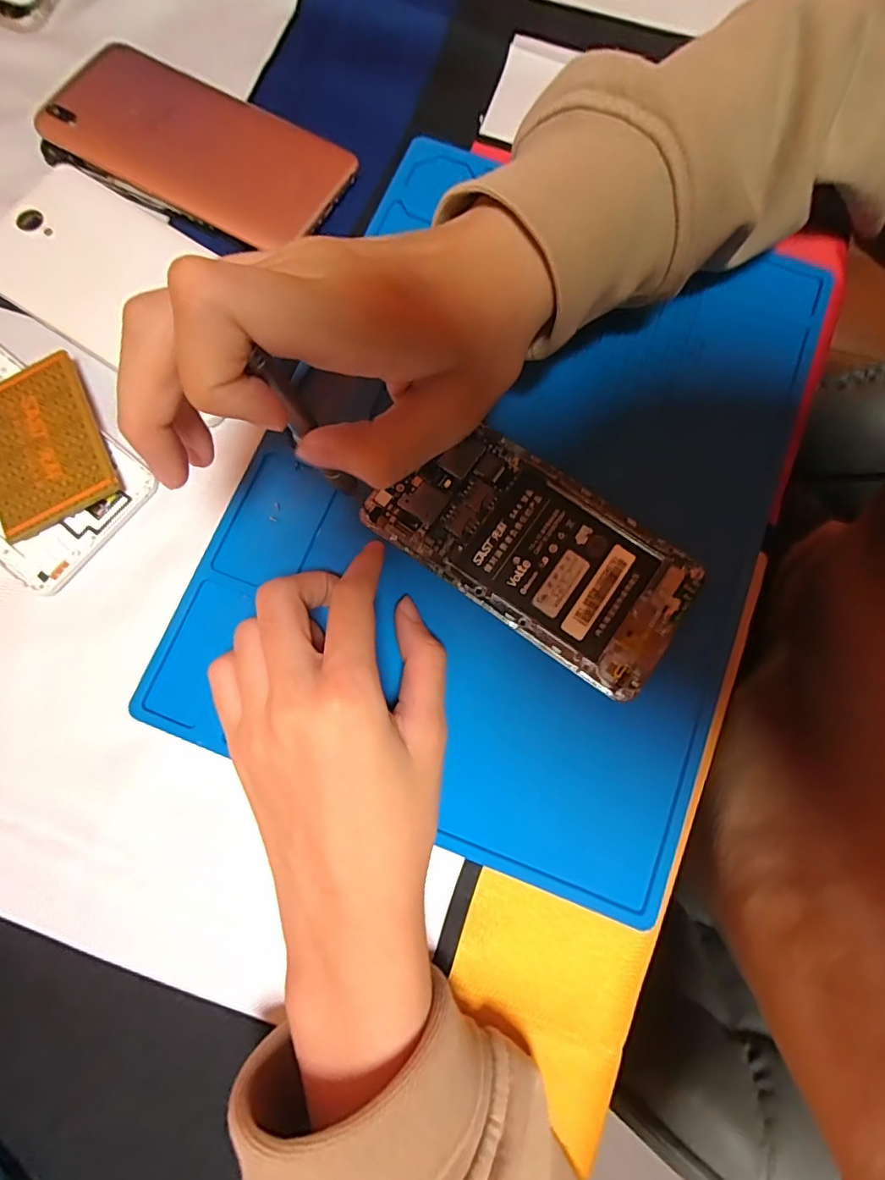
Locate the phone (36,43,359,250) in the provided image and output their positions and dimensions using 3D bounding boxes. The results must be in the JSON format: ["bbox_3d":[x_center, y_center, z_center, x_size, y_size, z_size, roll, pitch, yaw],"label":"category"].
[{"bbox_3d":[-0.123,-0.228,0.261,0.150,0.007,0.078,26,80,4],"label":"phone"}]

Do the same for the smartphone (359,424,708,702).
[{"bbox_3d":[0.041,-0.018,0.222,0.136,0.005,0.068,35,80,5],"label":"smartphone"}]

